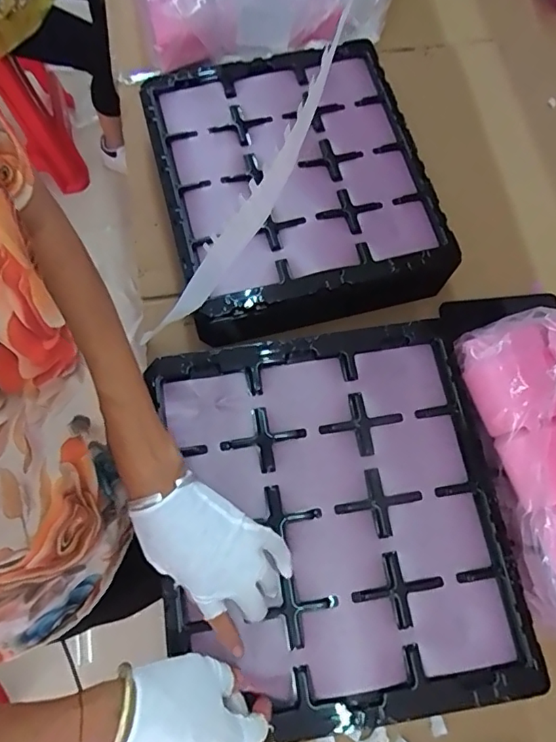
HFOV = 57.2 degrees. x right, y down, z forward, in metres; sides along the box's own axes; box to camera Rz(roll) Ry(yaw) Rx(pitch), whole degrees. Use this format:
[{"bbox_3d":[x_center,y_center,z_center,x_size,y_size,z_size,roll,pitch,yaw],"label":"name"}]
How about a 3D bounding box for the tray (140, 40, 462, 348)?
[{"bbox_3d":[0.019,-0.255,0.686,0.339,0.069,0.397,-15,74,-6],"label":"tray"}]

